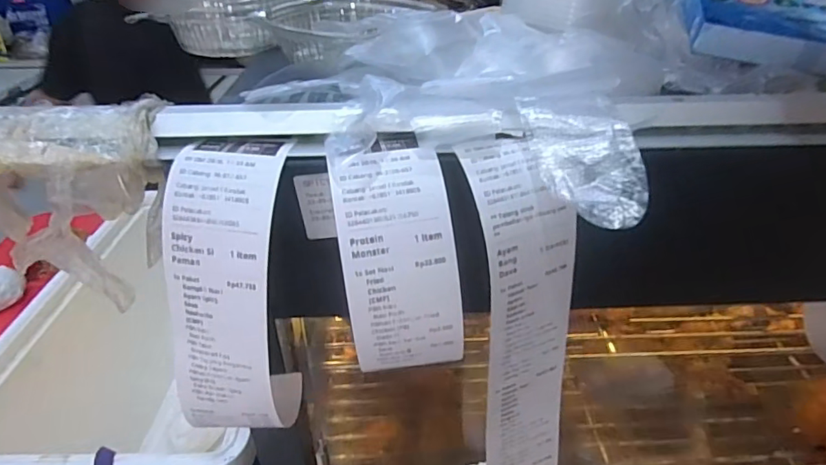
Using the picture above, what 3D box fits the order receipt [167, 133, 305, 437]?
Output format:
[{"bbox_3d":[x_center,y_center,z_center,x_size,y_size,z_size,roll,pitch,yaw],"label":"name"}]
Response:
[{"bbox_3d":[-0.096,0.038,0.287,0.055,0.161,0.080,4,35,6],"label":"order receipt"}]

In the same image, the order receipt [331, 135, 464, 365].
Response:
[{"bbox_3d":[-0.009,0.011,0.259,0.055,0.121,0.028,-8,4,-11],"label":"order receipt"}]

